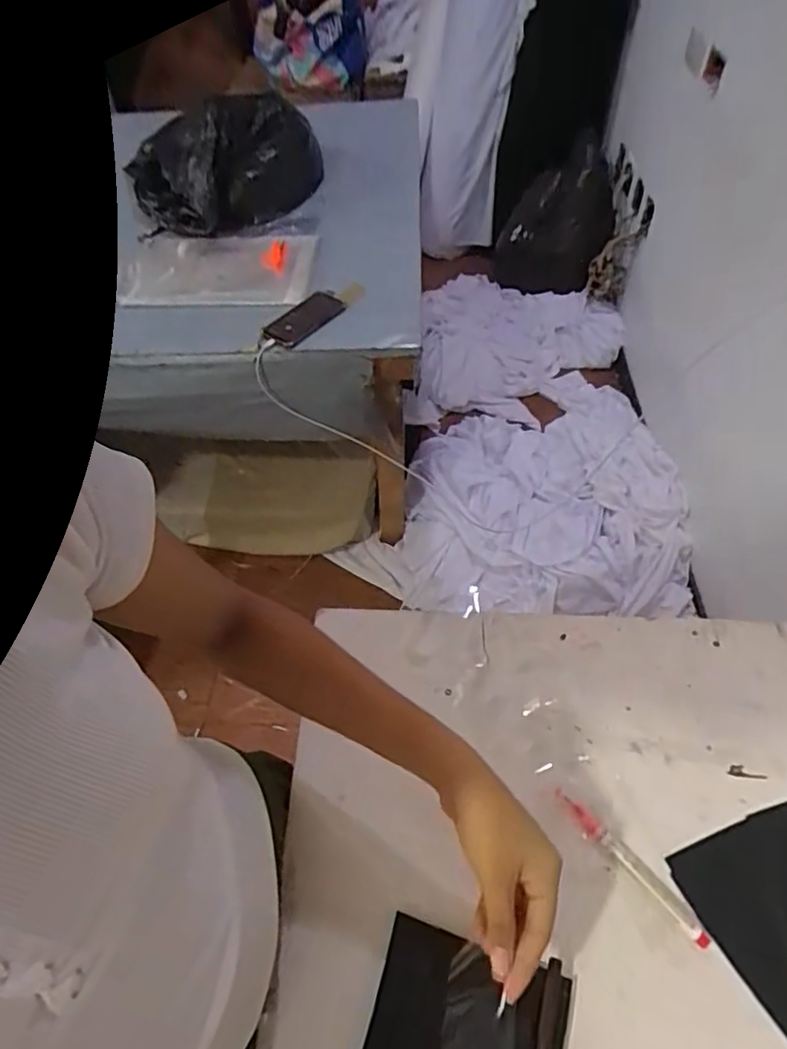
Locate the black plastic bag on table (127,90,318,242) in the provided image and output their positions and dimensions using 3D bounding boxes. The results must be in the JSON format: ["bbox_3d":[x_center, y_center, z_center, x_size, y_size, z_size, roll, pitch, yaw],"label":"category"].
[{"bbox_3d":[-0.371,-0.801,1.322,0.431,0.183,0.293,-16,54,-9],"label":"black plastic bag on table"}]

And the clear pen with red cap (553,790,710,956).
[{"bbox_3d":[0.187,0.268,0.468,0.017,0.008,0.139,-37,60,-23],"label":"clear pen with red cap"}]

